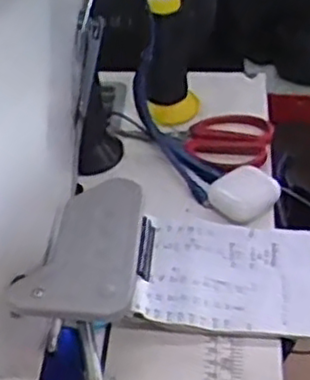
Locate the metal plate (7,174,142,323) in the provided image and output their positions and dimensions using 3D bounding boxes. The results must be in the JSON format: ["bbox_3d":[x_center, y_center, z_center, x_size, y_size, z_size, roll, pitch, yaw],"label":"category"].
[{"bbox_3d":[-0.043,0.031,0.444,0.068,0.015,0.115,2,42,5],"label":"metal plate"}]

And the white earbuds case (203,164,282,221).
[{"bbox_3d":[0.074,0.003,0.600,0.050,0.017,0.045,-31,48,-27],"label":"white earbuds case"}]

